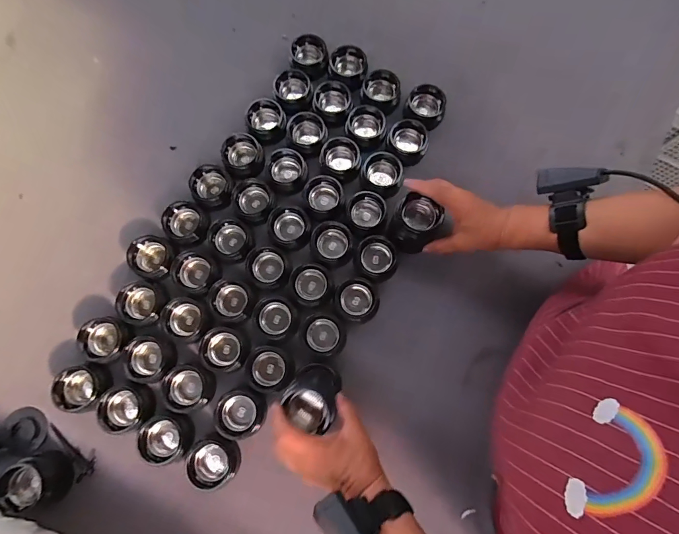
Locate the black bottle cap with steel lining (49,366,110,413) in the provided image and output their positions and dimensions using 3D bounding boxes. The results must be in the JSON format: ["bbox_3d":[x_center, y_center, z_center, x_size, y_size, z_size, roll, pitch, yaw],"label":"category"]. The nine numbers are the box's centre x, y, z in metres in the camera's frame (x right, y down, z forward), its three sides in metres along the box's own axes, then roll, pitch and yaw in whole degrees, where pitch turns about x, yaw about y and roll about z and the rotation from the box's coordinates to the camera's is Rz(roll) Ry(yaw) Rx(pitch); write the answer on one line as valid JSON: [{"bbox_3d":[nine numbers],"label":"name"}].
[{"bbox_3d":[-0.357,0.170,0.529,0.067,0.034,0.062,33,79,8],"label":"black bottle cap with steel lining"}]

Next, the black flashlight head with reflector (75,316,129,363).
[{"bbox_3d":[-0.336,0.104,0.547,0.056,0.037,0.060,16,78,4],"label":"black flashlight head with reflector"}]

